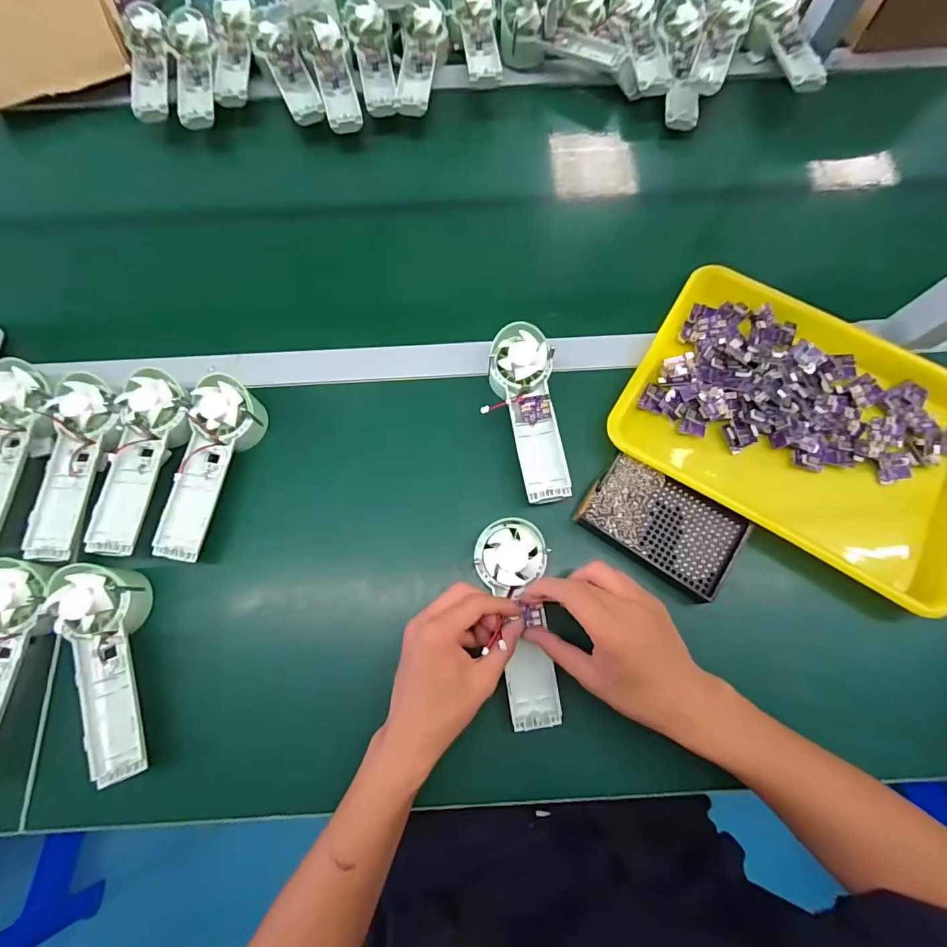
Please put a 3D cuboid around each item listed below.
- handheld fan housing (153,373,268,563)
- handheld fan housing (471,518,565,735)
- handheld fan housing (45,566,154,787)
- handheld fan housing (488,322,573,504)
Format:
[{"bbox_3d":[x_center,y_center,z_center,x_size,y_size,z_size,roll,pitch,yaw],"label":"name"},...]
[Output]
[{"bbox_3d":[-0.259,-0.006,0.435,0.064,0.040,0.177,12,74,3],"label":"handheld fan housing"},{"bbox_3d":[0.041,0.128,0.391,0.059,0.024,0.173,-8,88,-3],"label":"handheld fan housing"},{"bbox_3d":[-0.316,0.166,0.386,0.068,0.043,0.178,-13,74,-4],"label":"handheld fan housing"},{"bbox_3d":[0.055,-0.061,0.438,0.060,0.030,0.174,-7,73,-2],"label":"handheld fan housing"}]

